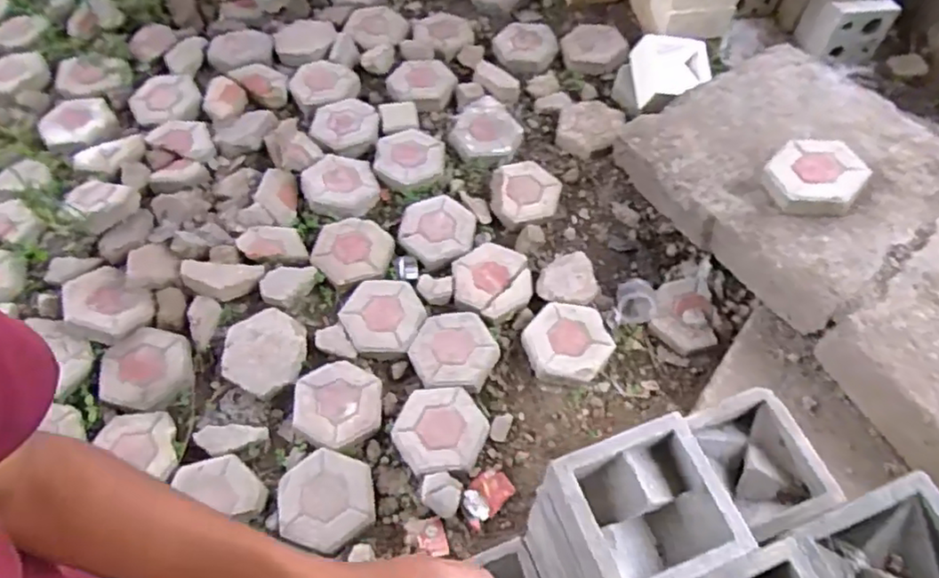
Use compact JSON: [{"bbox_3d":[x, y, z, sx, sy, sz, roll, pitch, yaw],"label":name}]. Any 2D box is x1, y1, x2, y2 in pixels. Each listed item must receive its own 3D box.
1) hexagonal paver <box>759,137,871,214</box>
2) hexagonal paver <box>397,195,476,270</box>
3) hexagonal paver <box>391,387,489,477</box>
[{"bbox_3d":[0.817,-0.271,1.527,0.205,0.071,0.210,35,64,20],"label":"hexagonal paver"},{"bbox_3d":[-0.089,-0.172,1.790,0.214,0.050,0.216,-25,61,-15],"label":"hexagonal paver"},{"bbox_3d":[-0.070,0.326,1.485,0.204,0.050,0.218,22,60,13],"label":"hexagonal paver"}]

